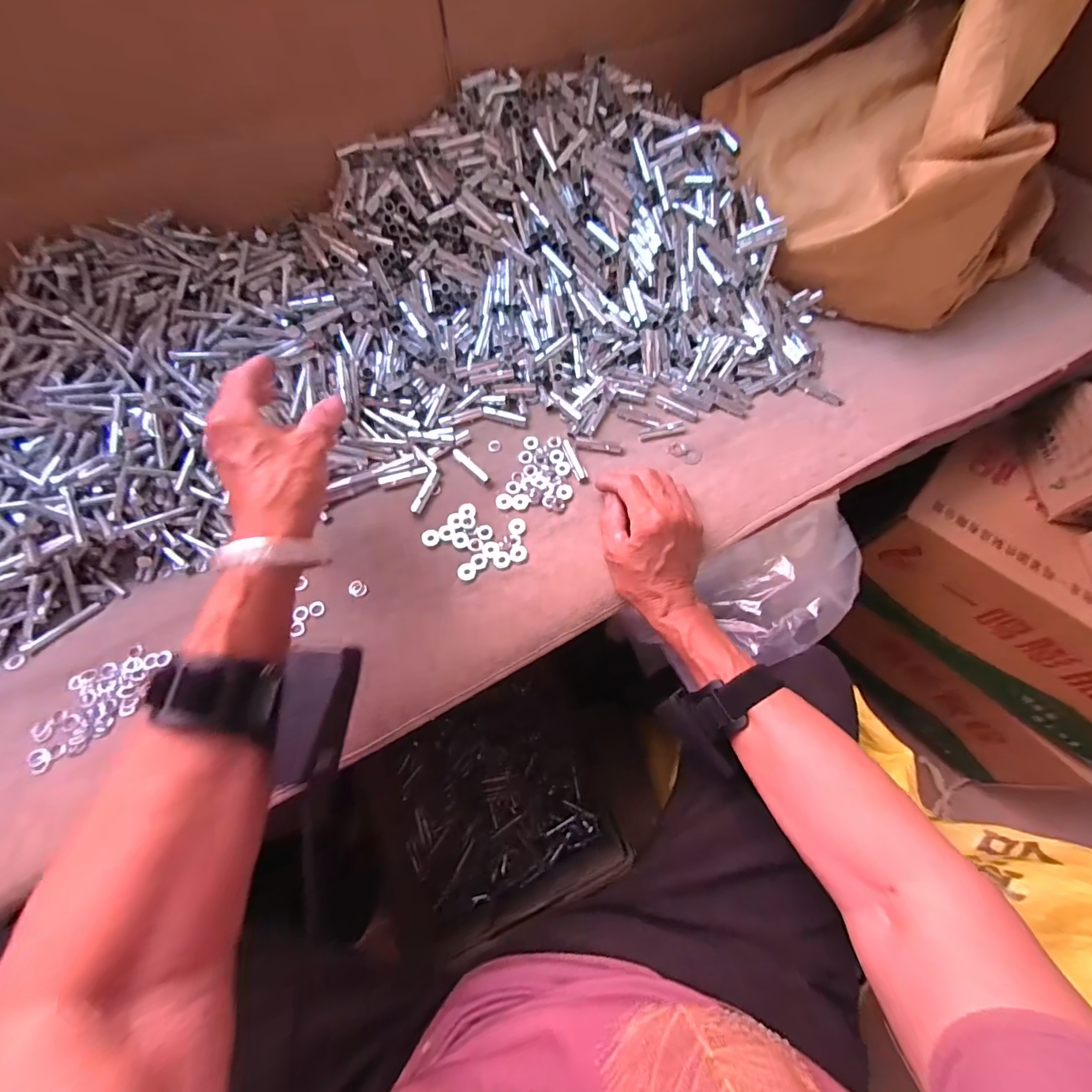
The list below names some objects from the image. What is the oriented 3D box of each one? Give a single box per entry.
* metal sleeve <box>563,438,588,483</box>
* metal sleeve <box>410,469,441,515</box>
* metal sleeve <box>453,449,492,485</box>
[{"bbox_3d":[0.026,-0.080,0.433,0.011,0.005,0.048,-21,67,-9],"label":"metal sleeve"},{"bbox_3d":[-0.109,-0.050,0.421,0.011,0.007,0.046,17,66,8],"label":"metal sleeve"},{"bbox_3d":[-0.070,-0.074,0.437,0.046,0.008,0.009,41,72,18],"label":"metal sleeve"}]

